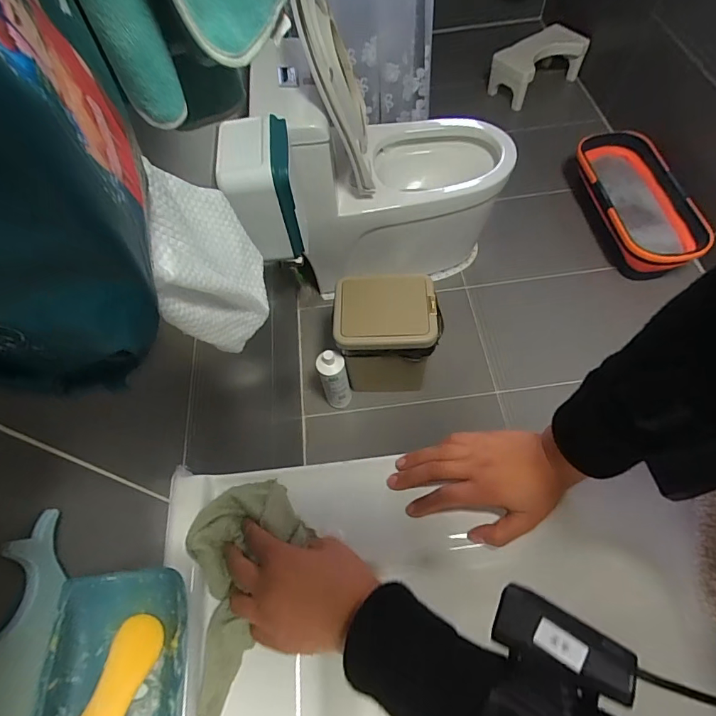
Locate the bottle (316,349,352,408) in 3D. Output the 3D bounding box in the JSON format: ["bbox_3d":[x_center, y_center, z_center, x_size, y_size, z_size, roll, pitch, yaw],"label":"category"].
[{"bbox_3d":[-0.063,0.067,1.222,0.078,0.260,0.065,-13,61,-3],"label":"bottle"}]

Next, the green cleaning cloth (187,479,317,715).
[{"bbox_3d":[-0.103,0.209,0.384,0.099,0.054,0.193,5,71,7],"label":"green cleaning cloth"}]

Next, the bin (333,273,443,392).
[{"bbox_3d":[0.086,-0.047,1.218,0.271,0.350,0.188,-2,61,3],"label":"bin"}]

